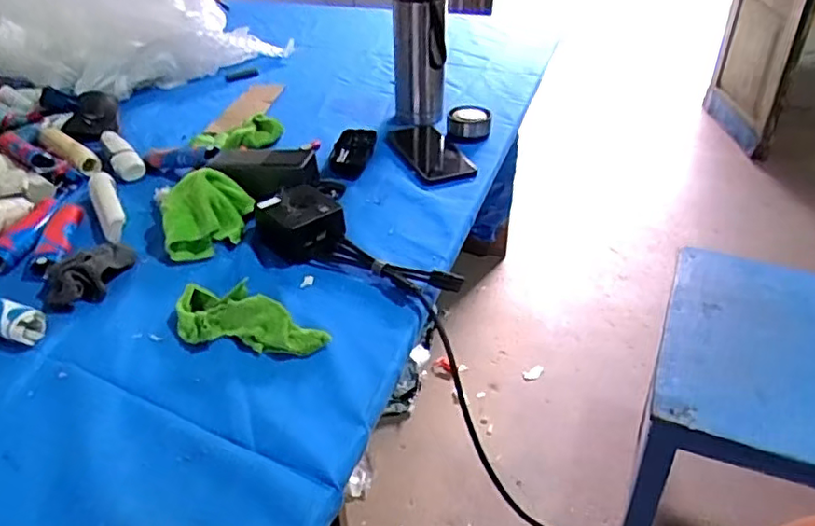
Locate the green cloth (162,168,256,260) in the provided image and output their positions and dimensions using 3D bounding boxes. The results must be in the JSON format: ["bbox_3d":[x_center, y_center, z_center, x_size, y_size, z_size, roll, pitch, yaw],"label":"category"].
[{"bbox_3d":[-0.230,-0.055,0.688,0.088,0.031,0.113,23,62,-15],"label":"green cloth"}]

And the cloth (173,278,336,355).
[{"bbox_3d":[-0.150,0.051,0.563,0.159,0.038,0.059,10,39,13],"label":"cloth"}]

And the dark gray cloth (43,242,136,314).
[{"bbox_3d":[-0.334,0.003,0.631,0.091,0.030,0.089,-18,41,-25],"label":"dark gray cloth"}]

